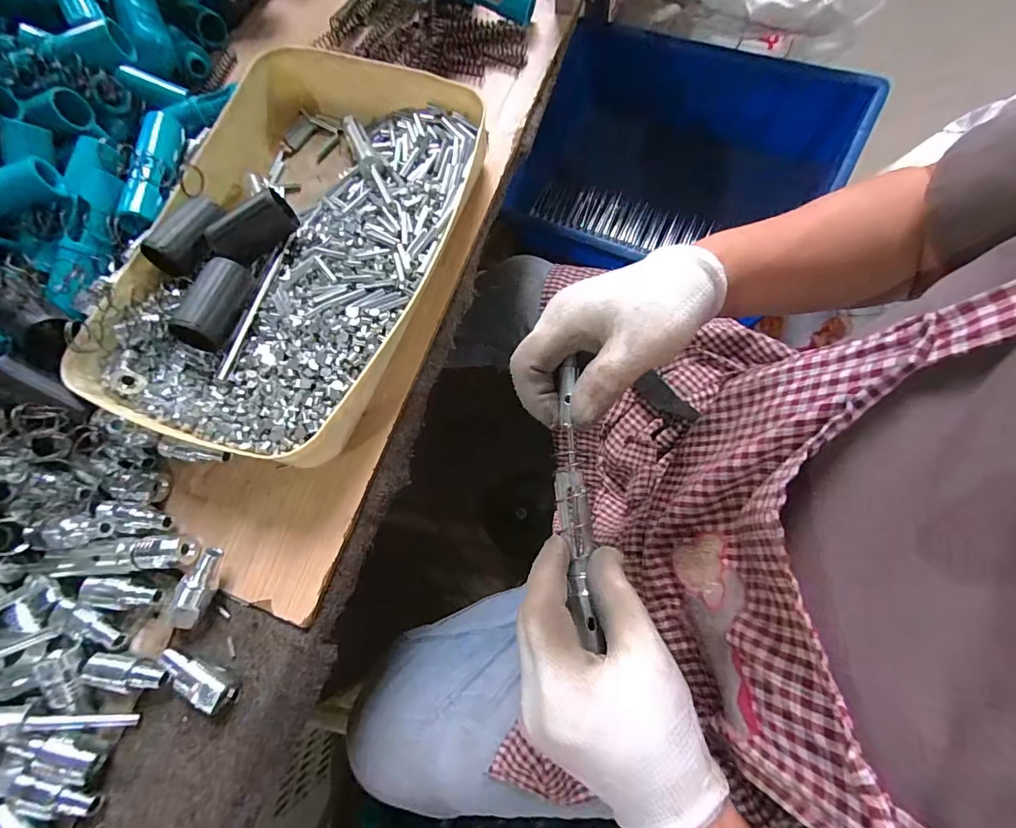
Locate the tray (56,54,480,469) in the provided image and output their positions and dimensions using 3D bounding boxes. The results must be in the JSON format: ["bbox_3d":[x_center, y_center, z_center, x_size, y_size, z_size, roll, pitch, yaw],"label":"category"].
[{"bbox_3d":[-0.167,-0.136,0.345,0.238,0.047,0.337,17,75,12],"label":"tray"}]

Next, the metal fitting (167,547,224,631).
[{"bbox_3d":[-0.206,0.115,0.292,0.020,0.021,0.053,21,76,12],"label":"metal fitting"}]

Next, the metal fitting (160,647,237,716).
[{"bbox_3d":[-0.199,0.166,0.278,0.054,0.020,0.016,21,76,13],"label":"metal fitting"}]

